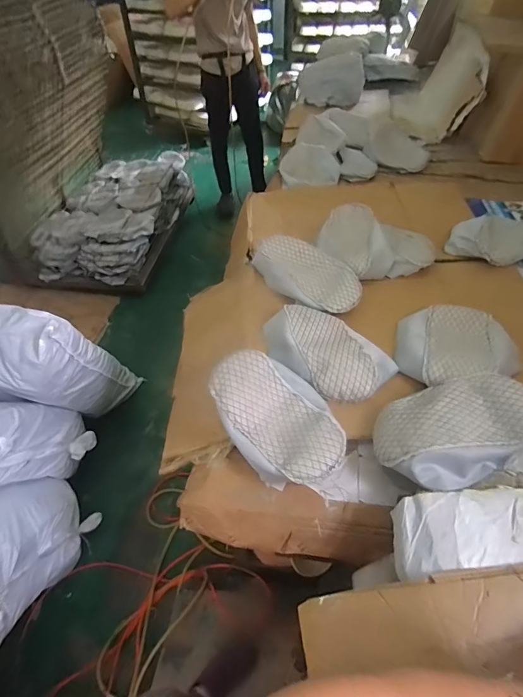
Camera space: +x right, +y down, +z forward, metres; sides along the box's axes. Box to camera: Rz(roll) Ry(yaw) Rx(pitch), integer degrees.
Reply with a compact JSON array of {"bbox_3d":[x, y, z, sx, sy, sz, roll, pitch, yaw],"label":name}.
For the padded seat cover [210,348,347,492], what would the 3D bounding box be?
[{"bbox_3d":[0.031,0.141,0.798,0.190,0.112,0.300,-26,53,-20],"label":"padded seat cover"}]

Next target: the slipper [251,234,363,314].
[{"bbox_3d":[0.126,-0.215,1.082,0.322,0.076,0.171,31,56,25],"label":"slipper"}]

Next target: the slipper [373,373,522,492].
[{"bbox_3d":[0.355,0.139,0.724,0.281,0.077,0.189,-20,51,-16],"label":"slipper"}]

